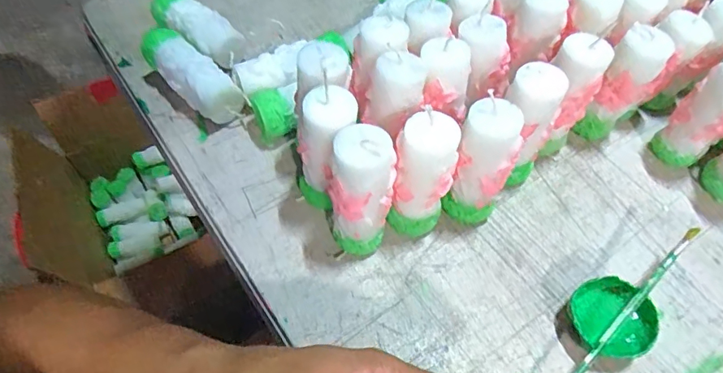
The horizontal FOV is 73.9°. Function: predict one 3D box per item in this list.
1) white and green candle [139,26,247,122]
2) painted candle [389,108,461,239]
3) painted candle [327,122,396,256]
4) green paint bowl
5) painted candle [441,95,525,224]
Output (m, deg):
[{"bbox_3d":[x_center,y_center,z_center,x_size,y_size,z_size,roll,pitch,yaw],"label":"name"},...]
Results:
[{"bbox_3d":[-0.155,-0.099,0.432,0.111,0.047,0.035,40,63,21],"label":"white and green candle"},{"bbox_3d":[0.043,-0.004,0.347,0.040,0.107,0.036,0,56,-3],"label":"painted candle"},{"bbox_3d":[0.000,0.008,0.336,0.040,0.109,0.039,1,56,-2],"label":"painted candle"},{"bbox_3d":[0.172,0.093,0.334,0.051,0.029,0.050,1,56,-2],"label":"green paint bowl"},{"bbox_3d":[0.088,-0.013,0.356,0.039,0.106,0.039,1,56,-2],"label":"painted candle"}]

